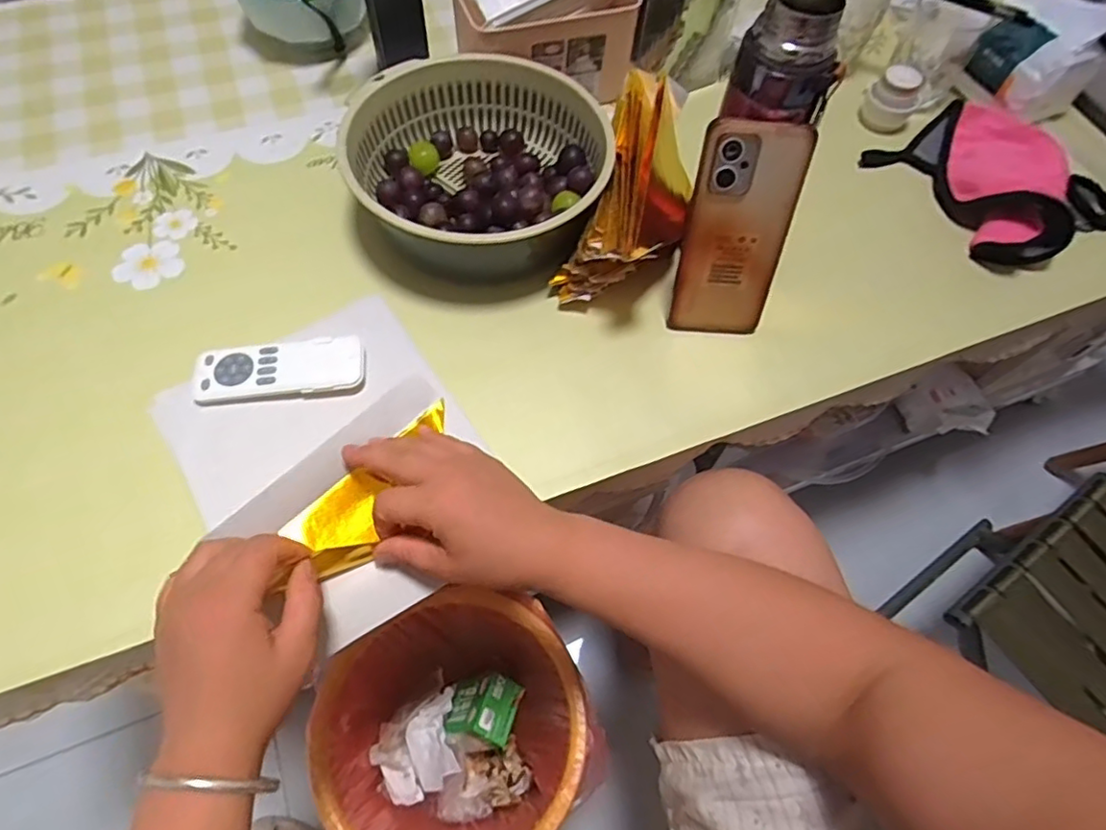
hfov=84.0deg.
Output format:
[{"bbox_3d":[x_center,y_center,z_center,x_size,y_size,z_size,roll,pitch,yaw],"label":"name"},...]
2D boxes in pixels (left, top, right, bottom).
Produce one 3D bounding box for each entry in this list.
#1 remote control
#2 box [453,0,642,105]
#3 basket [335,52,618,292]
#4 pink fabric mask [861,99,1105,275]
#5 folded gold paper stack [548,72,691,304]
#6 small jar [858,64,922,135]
[{"bbox_3d":[-0.210,-0.035,0.475,0.124,0.010,0.047,-7,63,-7],"label":"remote control"},{"bbox_3d":[-0.010,-0.396,0.615,0.172,0.076,0.139,-9,63,-7],"label":"box"},{"bbox_3d":[-0.064,-0.219,0.547,0.220,0.074,0.217,-1,62,-3],"label":"basket"},{"bbox_3d":[0.433,-0.232,0.597,0.172,0.057,0.195,-32,68,-18],"label":"pink fabric mask"},{"bbox_3d":[0.071,-0.185,0.527,0.085,0.113,0.194,19,63,7],"label":"folded gold paper stack"},{"bbox_3d":[0.354,-0.331,0.639,0.052,0.049,0.047,32,65,13],"label":"small jar"}]

